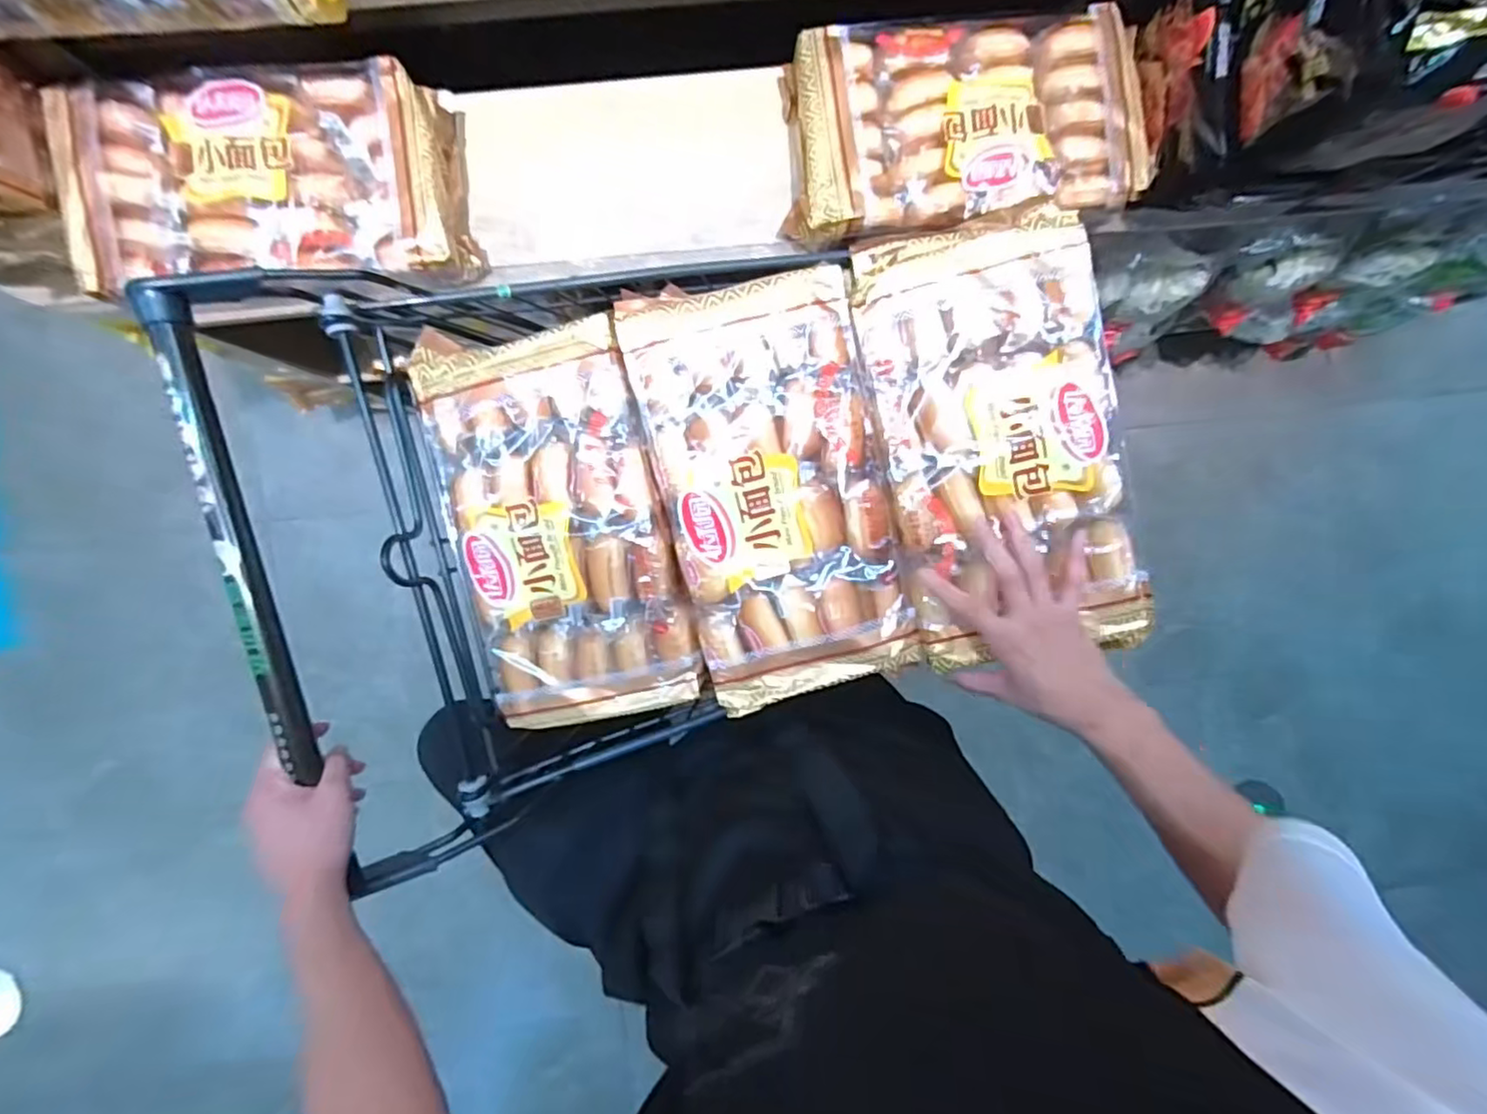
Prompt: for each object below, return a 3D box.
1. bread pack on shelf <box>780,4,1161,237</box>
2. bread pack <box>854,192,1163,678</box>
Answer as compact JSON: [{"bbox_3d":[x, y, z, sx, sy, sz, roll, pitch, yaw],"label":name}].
[{"bbox_3d":[0.220,-0.429,0.640,0.341,0.052,0.198,-5,94,-4],"label":"bread pack on shelf"},{"bbox_3d":[0.210,-0.094,0.531,0.181,0.050,0.355,-14,94,-4],"label":"bread pack"}]

